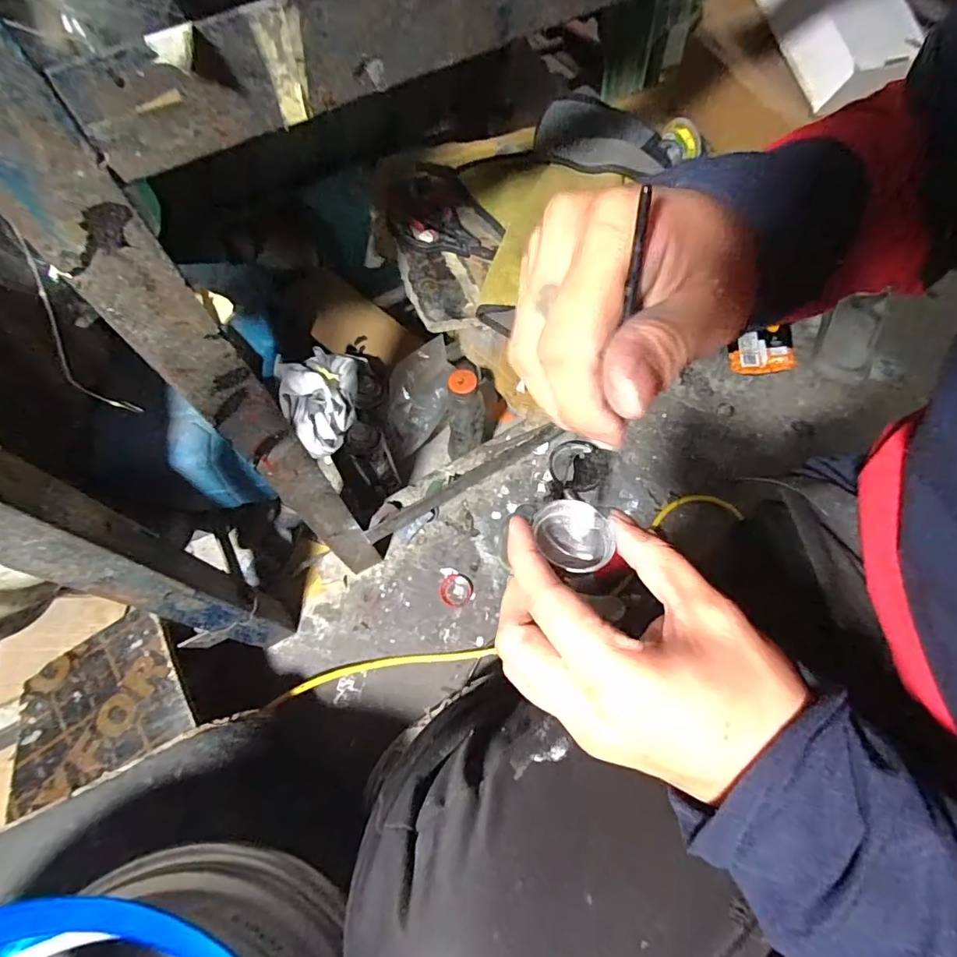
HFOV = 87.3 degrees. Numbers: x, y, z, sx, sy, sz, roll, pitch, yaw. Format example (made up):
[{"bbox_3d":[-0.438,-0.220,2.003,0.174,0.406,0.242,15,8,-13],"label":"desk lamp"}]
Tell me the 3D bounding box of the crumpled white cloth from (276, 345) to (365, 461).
[{"bbox_3d":[-0.209,-0.108,0.686,0.108,0.065,0.122,-12,65,-4],"label":"crumpled white cloth"}]

